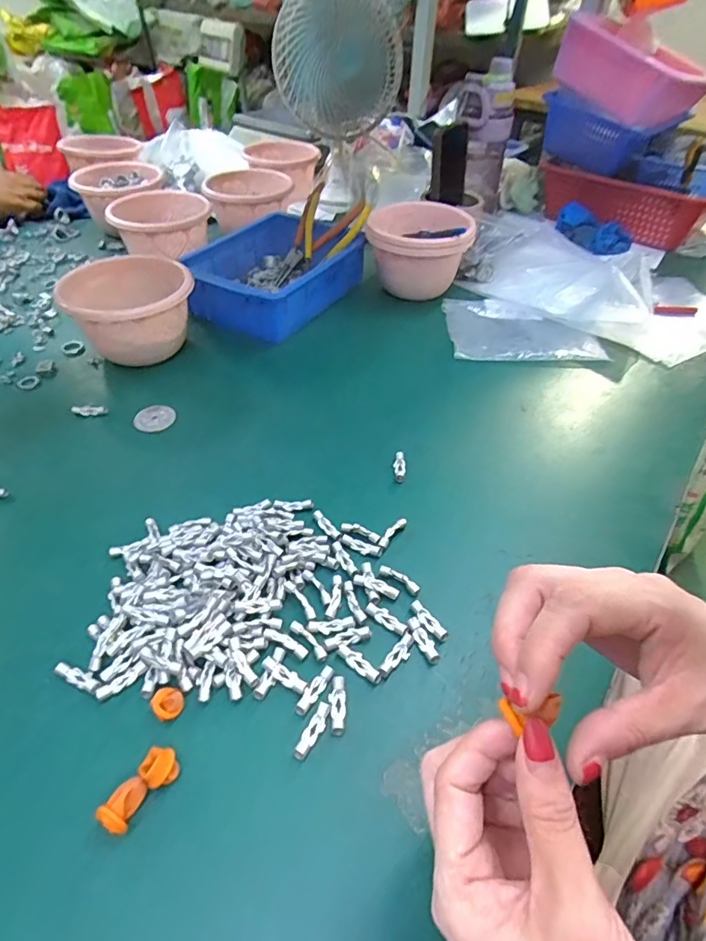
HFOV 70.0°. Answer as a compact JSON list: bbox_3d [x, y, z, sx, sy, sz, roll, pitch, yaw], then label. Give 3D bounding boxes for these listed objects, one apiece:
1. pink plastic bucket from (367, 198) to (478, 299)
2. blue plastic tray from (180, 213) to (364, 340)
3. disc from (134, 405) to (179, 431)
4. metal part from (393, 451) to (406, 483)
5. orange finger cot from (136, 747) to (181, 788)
[{"bbox_3d":[0.095,-0.325,0.750,0.138,0.103,0.151,1,45,-1],"label":"pink plastic bucket"},{"bbox_3d":[-0.114,-0.286,0.725,0.195,0.078,0.253,22,49,19],"label":"blue plastic tray"},{"bbox_3d":[-0.215,-0.057,0.544,0.040,0.004,0.042,1,45,-1],"label":"disc"},{"bbox_3d":[0.046,-0.004,0.495,0.012,0.011,0.033,6,43,5],"label":"metal part"},{"bbox_3d":[-0.116,0.179,0.304,0.021,0.010,0.021,21,48,18],"label":"orange finger cot"}]

